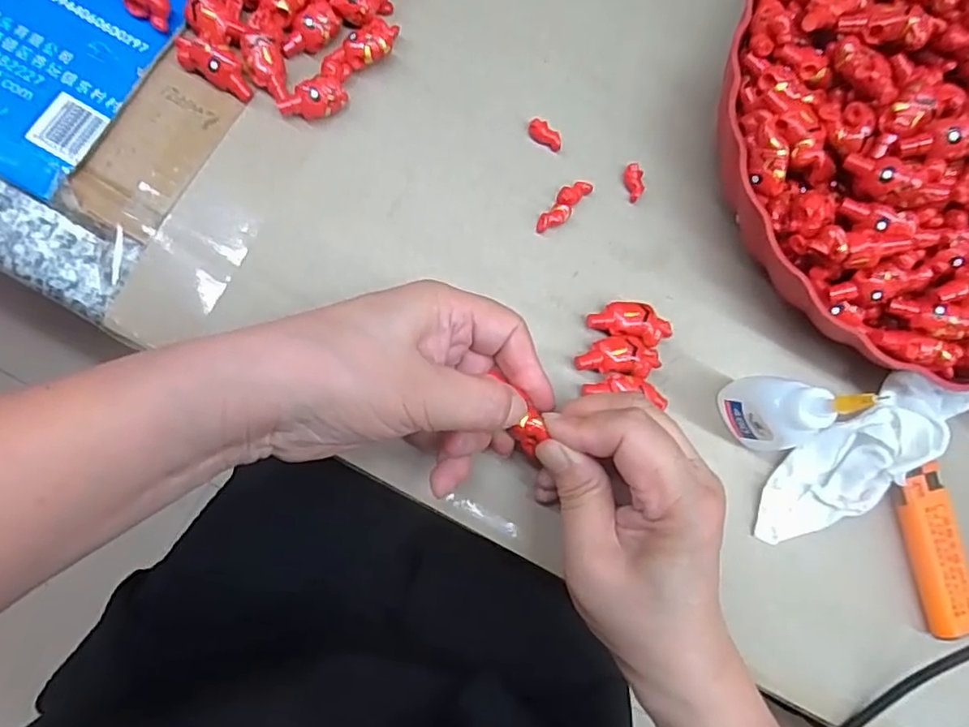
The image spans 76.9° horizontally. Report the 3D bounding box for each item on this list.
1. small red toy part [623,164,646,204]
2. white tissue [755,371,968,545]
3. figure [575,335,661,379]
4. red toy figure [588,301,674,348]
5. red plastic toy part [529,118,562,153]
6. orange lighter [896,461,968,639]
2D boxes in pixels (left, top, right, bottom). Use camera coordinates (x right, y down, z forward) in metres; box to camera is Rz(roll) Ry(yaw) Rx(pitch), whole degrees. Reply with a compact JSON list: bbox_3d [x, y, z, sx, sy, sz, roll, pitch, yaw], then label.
[{"bbox_3d":[0.075,-0.090,0.305,0.009,0.006,0.018,-20,84,-13],"label":"small red toy part"},{"bbox_3d":[0.180,0.039,0.284,0.123,0.031,0.038,-36,88,-14],"label":"white tissue"},{"bbox_3d":[0.062,-0.004,0.283,0.039,0.012,0.018,9,79,-8],"label":"figure"},{"bbox_3d":[0.068,-0.020,0.288,0.038,0.012,0.017,16,78,-7],"label":"red toy figure"},{"bbox_3d":[0.030,-0.114,0.303,0.018,0.005,0.008,33,76,-3],"label":"red plastic toy part"},{"bbox_3d":[0.214,0.089,0.291,0.021,0.016,0.076,-12,82,-12],"label":"orange lighter"}]

